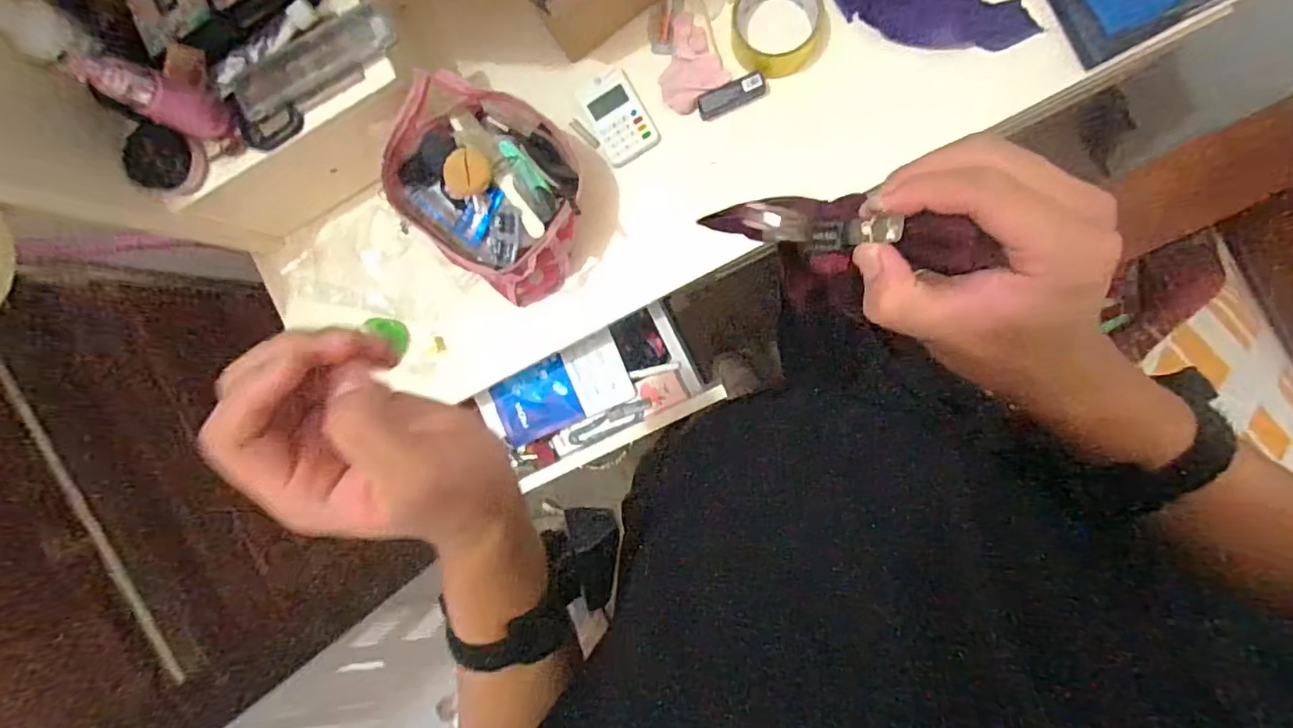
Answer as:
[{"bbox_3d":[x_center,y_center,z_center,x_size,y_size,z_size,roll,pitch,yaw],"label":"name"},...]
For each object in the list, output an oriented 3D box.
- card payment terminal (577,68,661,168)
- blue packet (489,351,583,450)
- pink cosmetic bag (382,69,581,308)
[{"bbox_3d":[-0.029,-0.255,0.577,0.055,0.012,0.093,-30,88,8],"label":"card payment terminal"},{"bbox_3d":[-0.133,0.046,0.684,0.096,0.008,0.085,-23,95,-5],"label":"blue packet"},{"bbox_3d":[-0.145,-0.170,0.545,0.182,0.104,0.152,44,97,4],"label":"pink cosmetic bag"}]

